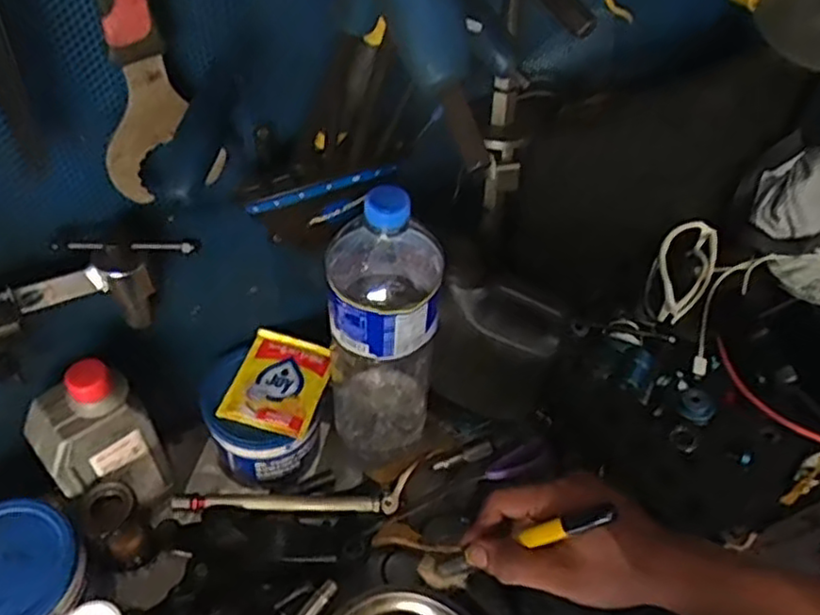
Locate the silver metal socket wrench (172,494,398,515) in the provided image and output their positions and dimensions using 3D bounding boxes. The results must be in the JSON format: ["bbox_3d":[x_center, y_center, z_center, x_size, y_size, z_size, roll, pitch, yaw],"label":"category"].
[{"bbox_3d":[-0.111,0.176,0.625,0.196,0.020,0.016,0,50,-3],"label":"silver metal socket wrench"}]

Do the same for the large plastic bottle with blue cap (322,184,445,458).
[{"bbox_3d":[-0.024,0.021,0.584,0.088,0.305,0.092,2,49,-1],"label":"large plastic bottle with blue cap"}]

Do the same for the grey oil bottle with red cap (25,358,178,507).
[{"bbox_3d":[-0.250,0.113,0.562,0.080,0.169,0.048,-26,55,-22],"label":"grey oil bottle with red cap"}]

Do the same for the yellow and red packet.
[{"bbox_3d":[-0.117,0.066,0.620,0.077,0.013,0.094,12,50,8],"label":"yellow and red packet"}]

